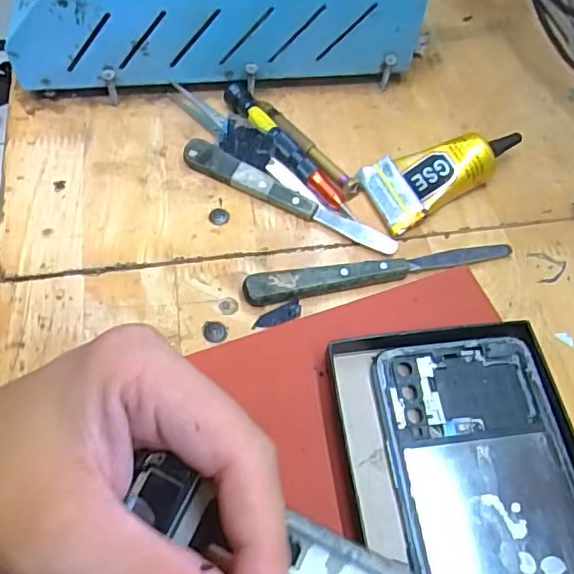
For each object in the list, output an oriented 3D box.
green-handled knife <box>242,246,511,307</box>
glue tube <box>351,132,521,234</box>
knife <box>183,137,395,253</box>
[{"bbox_3d":[0.050,-0.008,0.297,0.142,0.011,0.015,-8,61,-7],"label":"green-handled knife"},{"bbox_3d":[0.091,-0.064,0.322,0.090,0.018,0.042,-23,63,0],"label":"glue tube"},{"bbox_3d":[0.001,-0.051,0.317,0.131,0.013,0.013,25,62,11],"label":"knife"}]

